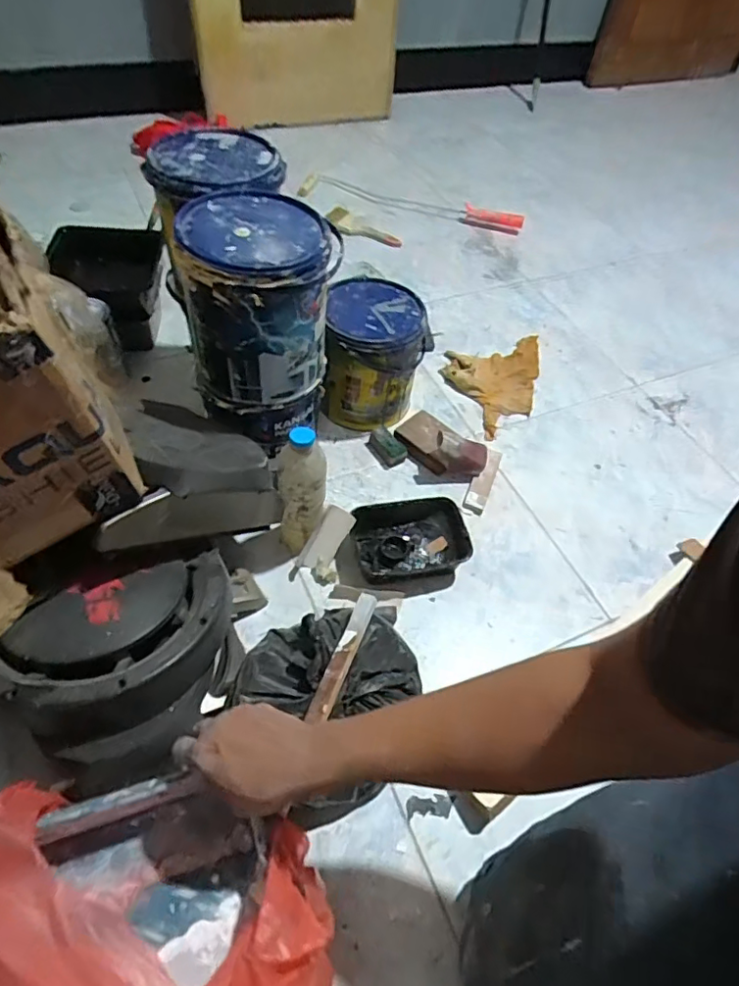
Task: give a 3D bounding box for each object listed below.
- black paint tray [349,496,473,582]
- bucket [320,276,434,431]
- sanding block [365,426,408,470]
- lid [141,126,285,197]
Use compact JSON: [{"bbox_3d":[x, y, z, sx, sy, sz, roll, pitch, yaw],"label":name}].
[{"bbox_3d":[0.061,0.073,0.848,0.177,0.050,0.122,-1,53,-6],"label":"black paint tray"},{"bbox_3d":[0.002,-0.242,0.992,0.167,0.196,0.172,0,52,-6],"label":"bucket"},{"bbox_3d":[0.028,-0.080,0.980,0.047,0.028,0.078,-21,57,-20],"label":"sanding block"},{"bbox_3d":[-0.212,-0.457,0.771,0.183,0.020,0.183,2,52,-4],"label":"lid"}]

